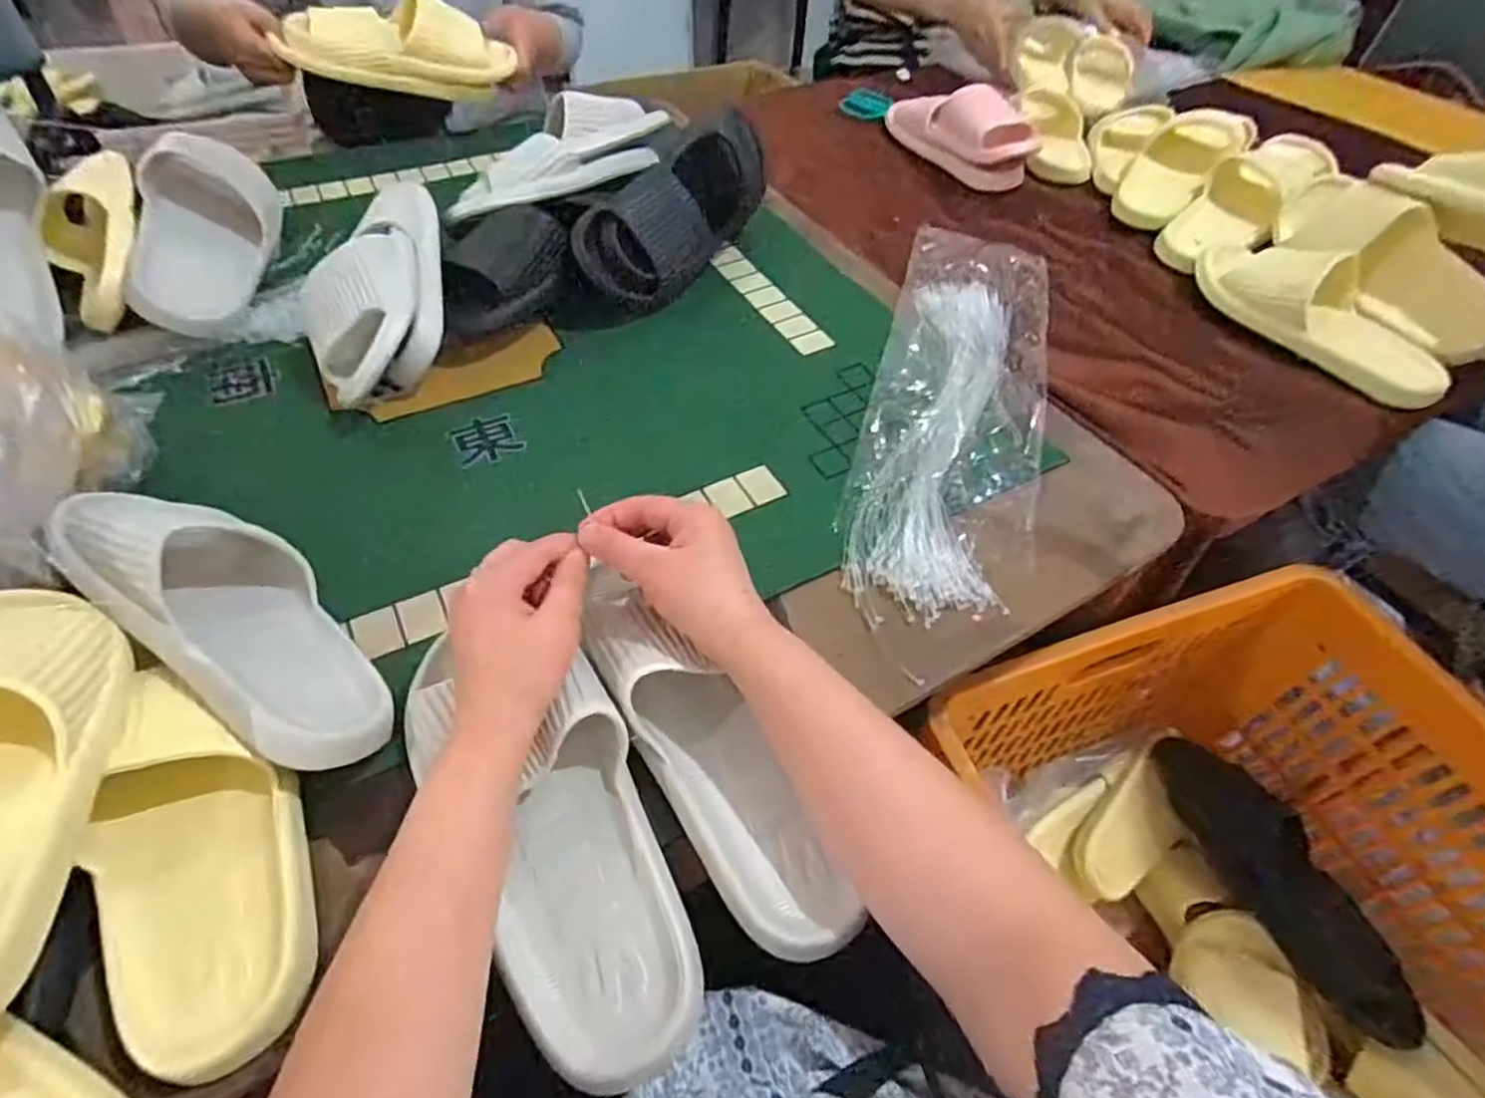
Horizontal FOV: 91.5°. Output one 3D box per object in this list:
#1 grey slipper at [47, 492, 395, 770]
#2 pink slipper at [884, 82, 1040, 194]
[{"bbox_3d":[-0.323,0.029,0.446,0.246,0.072,0.099,41,57,5],"label":"grey slipper"},{"bbox_3d":[0.304,-0.596,1.003,0.102,0.108,0.246,-13,53,-15],"label":"pink slipper"}]

